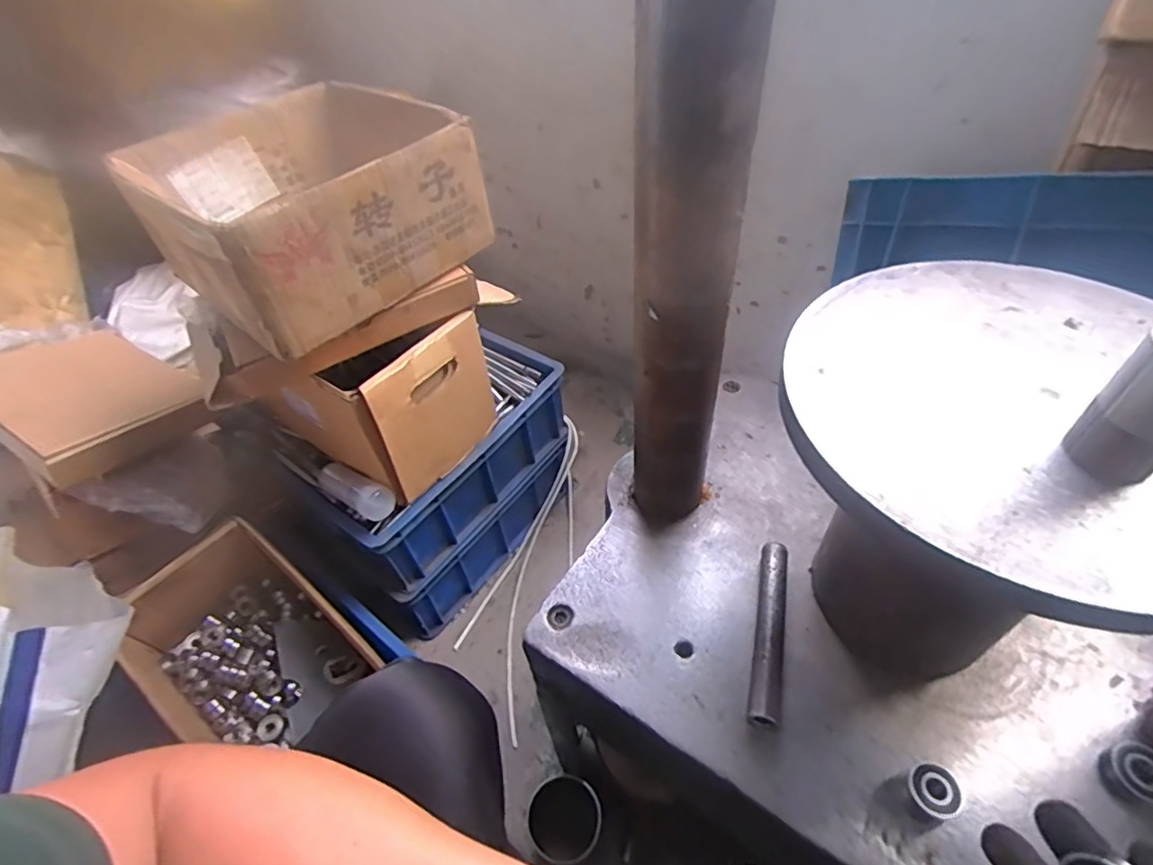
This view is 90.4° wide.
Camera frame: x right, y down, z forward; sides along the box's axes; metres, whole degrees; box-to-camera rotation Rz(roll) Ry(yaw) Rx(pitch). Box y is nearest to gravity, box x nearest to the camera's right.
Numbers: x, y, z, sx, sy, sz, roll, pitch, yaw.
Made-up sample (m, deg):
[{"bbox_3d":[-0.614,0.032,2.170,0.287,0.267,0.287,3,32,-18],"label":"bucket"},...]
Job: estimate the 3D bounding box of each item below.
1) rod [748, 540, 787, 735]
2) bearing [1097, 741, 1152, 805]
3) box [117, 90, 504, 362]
[{"bbox_3d":[0.150,0.152,0.441,0.023,0.021,0.141,9,49,14],"label":"rod"},{"bbox_3d":[0.358,0.217,0.367,0.035,0.015,0.033,-3,47,3],"label":"bearing"},{"bbox_3d":[-0.293,-0.261,0.648,0.316,0.141,0.304,32,58,30],"label":"box"}]

